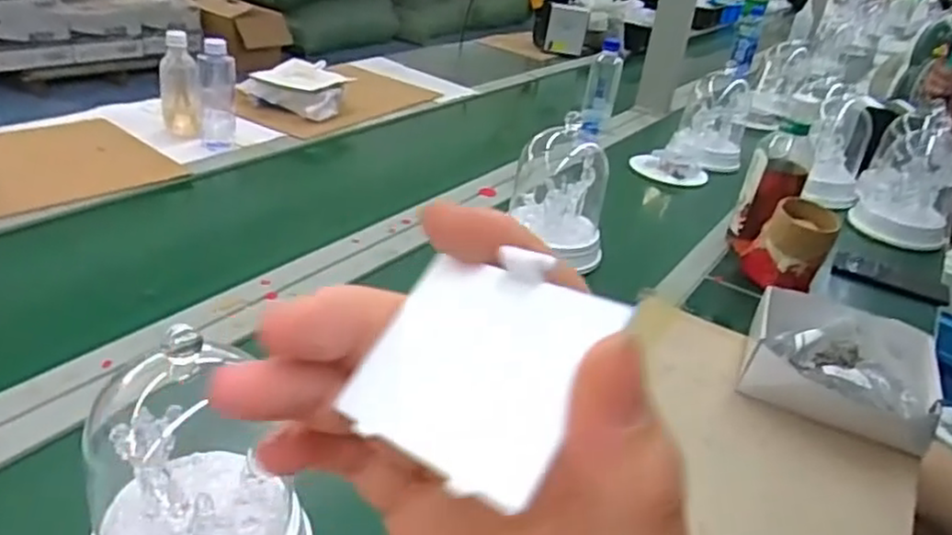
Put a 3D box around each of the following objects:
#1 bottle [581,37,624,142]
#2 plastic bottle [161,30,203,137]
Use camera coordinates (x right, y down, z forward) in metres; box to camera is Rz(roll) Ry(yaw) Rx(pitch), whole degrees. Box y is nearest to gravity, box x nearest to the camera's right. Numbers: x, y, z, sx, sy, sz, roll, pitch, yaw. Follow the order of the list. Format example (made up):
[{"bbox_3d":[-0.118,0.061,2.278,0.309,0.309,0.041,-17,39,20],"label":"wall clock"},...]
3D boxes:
[{"bbox_3d":[0.257,-0.354,1.463,0.064,0.208,0.074,11,29,5],"label":"bottle"},{"bbox_3d":[-0.503,-0.304,1.209,0.065,0.171,0.054,-4,31,-21],"label":"plastic bottle"}]

